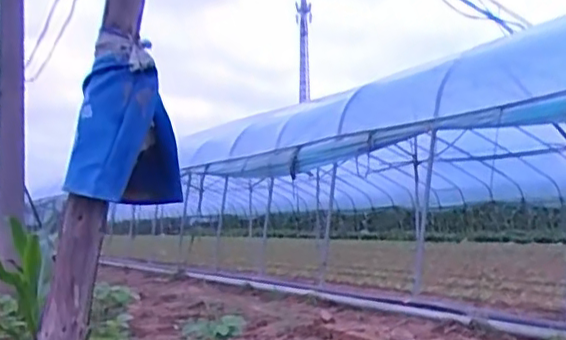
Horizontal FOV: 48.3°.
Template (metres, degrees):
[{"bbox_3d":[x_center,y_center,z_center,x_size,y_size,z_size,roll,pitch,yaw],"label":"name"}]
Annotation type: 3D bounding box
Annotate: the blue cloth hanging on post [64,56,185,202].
[{"bbox_3d":[-0.260,-0.056,1.034,0.166,0.199,0.201,0,-5,-7],"label":"blue cloth hanging on post"}]

